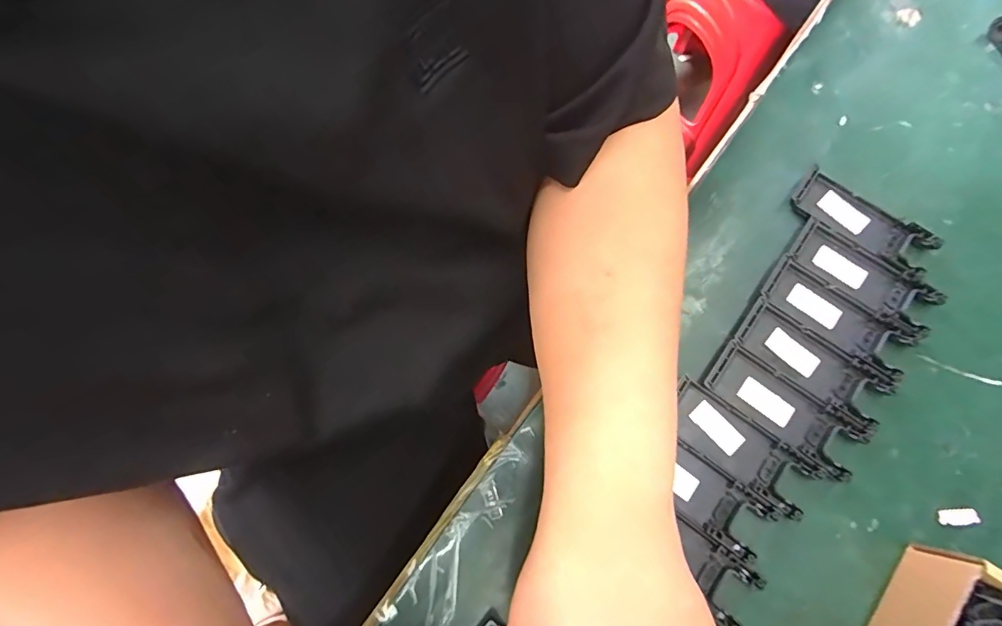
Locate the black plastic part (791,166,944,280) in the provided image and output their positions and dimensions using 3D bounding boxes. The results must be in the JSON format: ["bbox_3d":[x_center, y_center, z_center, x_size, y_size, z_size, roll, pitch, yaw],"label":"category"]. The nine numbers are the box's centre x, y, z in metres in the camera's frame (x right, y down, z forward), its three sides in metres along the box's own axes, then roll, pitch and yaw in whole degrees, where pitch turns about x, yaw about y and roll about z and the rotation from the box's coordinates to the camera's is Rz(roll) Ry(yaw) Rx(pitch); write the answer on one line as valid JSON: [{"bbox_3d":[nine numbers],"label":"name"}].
[{"bbox_3d":[0.266,-0.067,0.344,0.098,0.007,0.039,39,78,11],"label":"black plastic part"}]

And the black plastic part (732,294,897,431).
[{"bbox_3d":[0.210,0.032,0.317,0.097,0.008,0.040,36,78,11],"label":"black plastic part"}]

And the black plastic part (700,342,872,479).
[{"bbox_3d":[0.185,0.063,0.309,0.099,0.008,0.038,38,78,11],"label":"black plastic part"}]

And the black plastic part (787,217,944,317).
[{"bbox_3d":[0.259,-0.027,0.334,0.098,0.008,0.039,37,78,11],"label":"black plastic part"}]

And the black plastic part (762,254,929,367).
[{"bbox_3d":[0.235,0.002,0.328,0.099,0.010,0.043,34,78,10],"label":"black plastic part"}]

